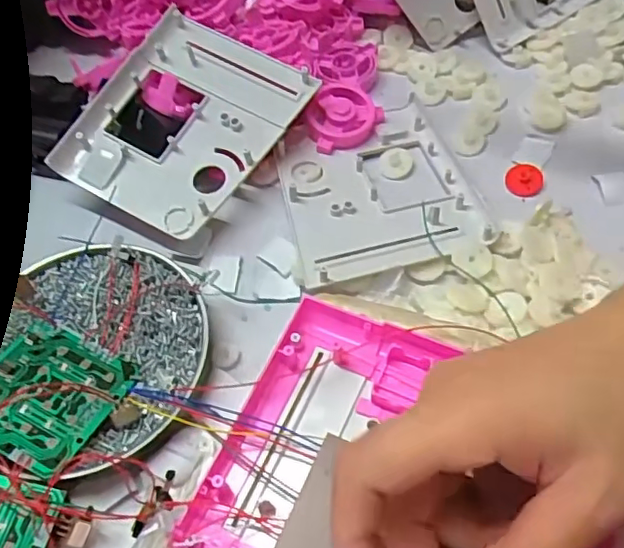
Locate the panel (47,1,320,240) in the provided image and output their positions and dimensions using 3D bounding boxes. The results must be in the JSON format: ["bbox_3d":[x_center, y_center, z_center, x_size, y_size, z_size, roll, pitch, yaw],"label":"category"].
[{"bbox_3d":[-0.086,-0.101,0.399,0.123,0.013,0.139,31,77,11],"label":"panel"}]

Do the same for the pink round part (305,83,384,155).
[{"bbox_3d":[0.019,-0.111,0.422,0.046,0.020,0.056,31,64,24],"label":"pink round part"}]

